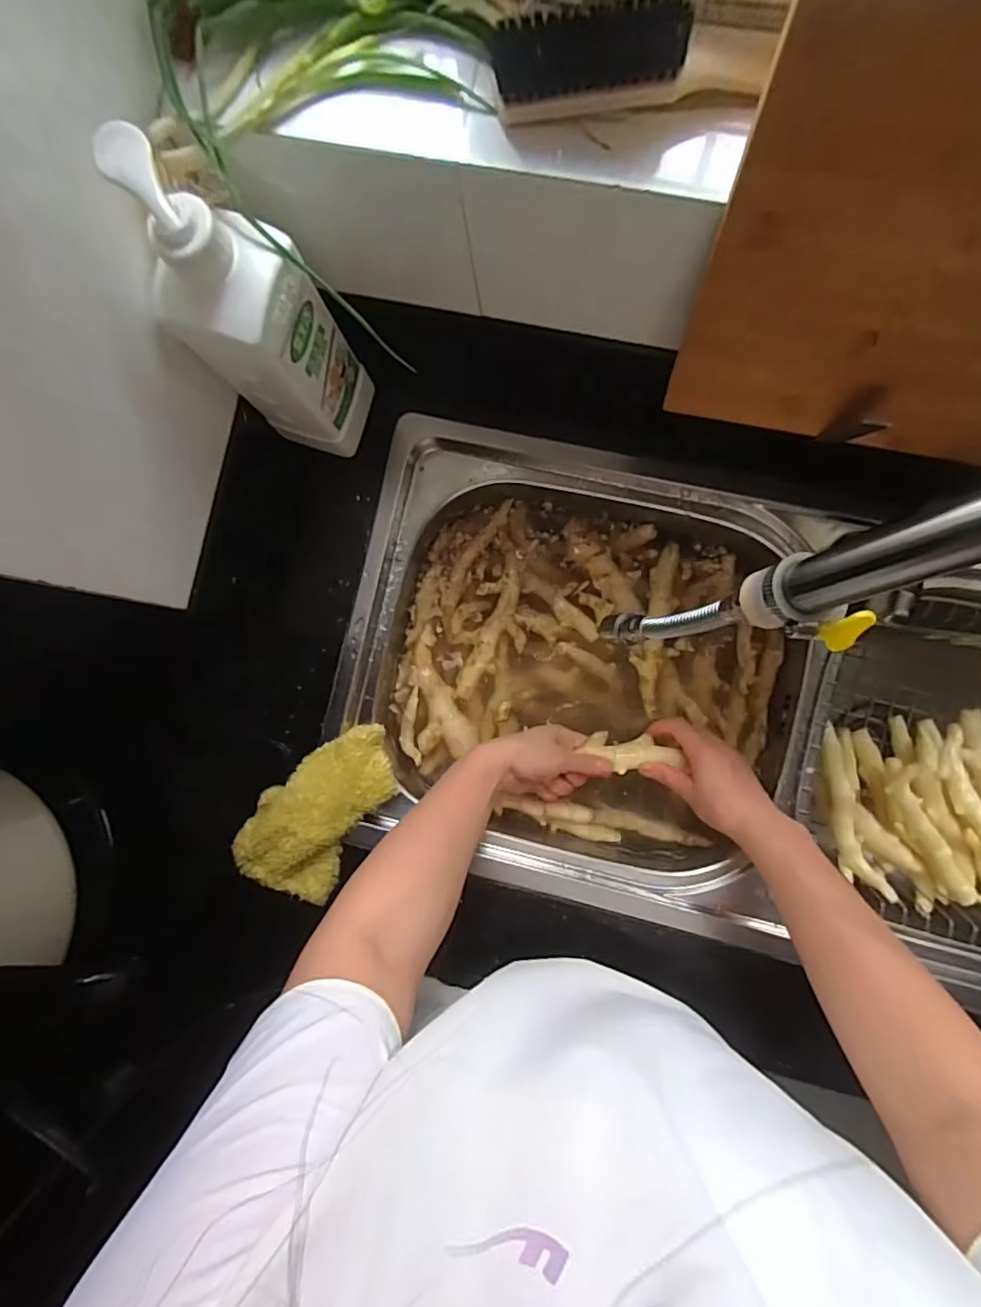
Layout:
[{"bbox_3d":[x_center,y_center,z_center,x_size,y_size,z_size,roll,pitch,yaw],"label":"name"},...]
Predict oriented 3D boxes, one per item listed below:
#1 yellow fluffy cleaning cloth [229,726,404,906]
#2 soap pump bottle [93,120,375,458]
[{"bbox_3d":[-0.156,0.141,0.539,0.095,0.042,0.164,32,91,5],"label":"yellow fluffy cleaning cloth"},{"bbox_3d":[-0.170,-0.237,0.418,0.079,0.268,0.076,21,90,5],"label":"soap pump bottle"}]

